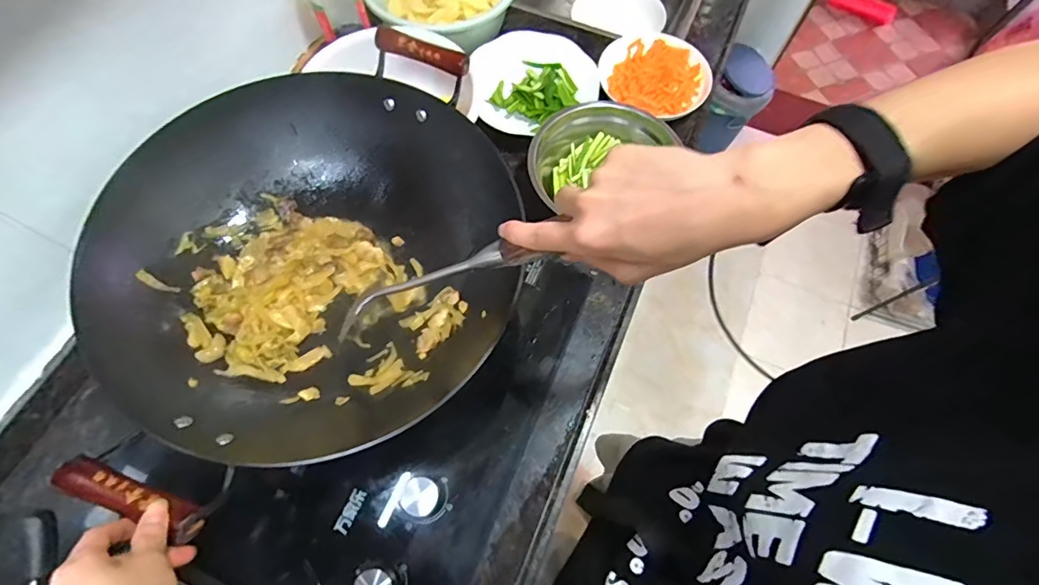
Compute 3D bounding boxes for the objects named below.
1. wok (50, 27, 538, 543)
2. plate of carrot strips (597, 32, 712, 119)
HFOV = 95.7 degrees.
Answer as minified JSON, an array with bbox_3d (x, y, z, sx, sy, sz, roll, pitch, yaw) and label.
[{"bbox_3d":[-0.203,-0.048,0.501,0.392,0.130,0.395,-19,68,-9],"label":"wok"},{"bbox_3d":[0.221,-0.358,0.770,0.175,0.039,0.173,0,66,-1],"label":"plate of carrot strips"}]

